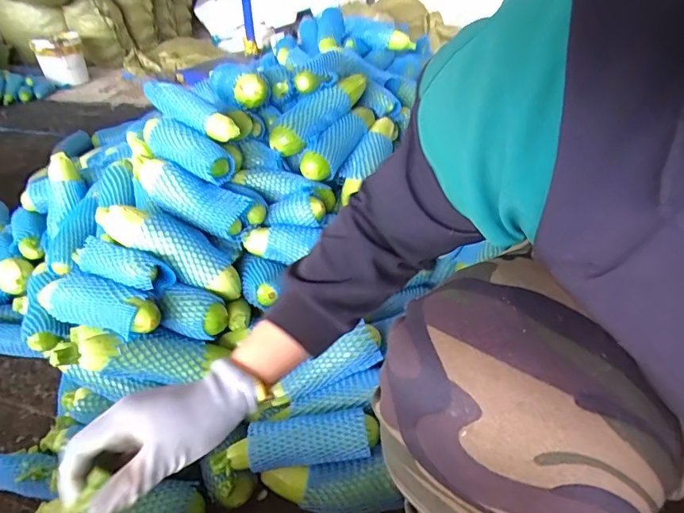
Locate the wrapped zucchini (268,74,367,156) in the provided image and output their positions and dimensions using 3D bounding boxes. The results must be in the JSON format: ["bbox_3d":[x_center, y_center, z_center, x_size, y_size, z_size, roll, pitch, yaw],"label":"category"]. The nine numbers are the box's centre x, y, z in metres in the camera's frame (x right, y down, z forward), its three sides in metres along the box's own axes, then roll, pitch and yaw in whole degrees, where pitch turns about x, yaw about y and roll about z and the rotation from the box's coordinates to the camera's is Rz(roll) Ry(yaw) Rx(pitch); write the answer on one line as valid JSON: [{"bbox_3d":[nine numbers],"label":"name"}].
[{"bbox_3d":[-0.039,-0.297,0.970,0.070,0.056,0.266,27,59,35],"label":"wrapped zucchini"}]

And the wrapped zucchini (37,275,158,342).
[{"bbox_3d":[-0.384,0.075,0.749,0.219,0.054,0.069,13,35,19],"label":"wrapped zucchini"}]

